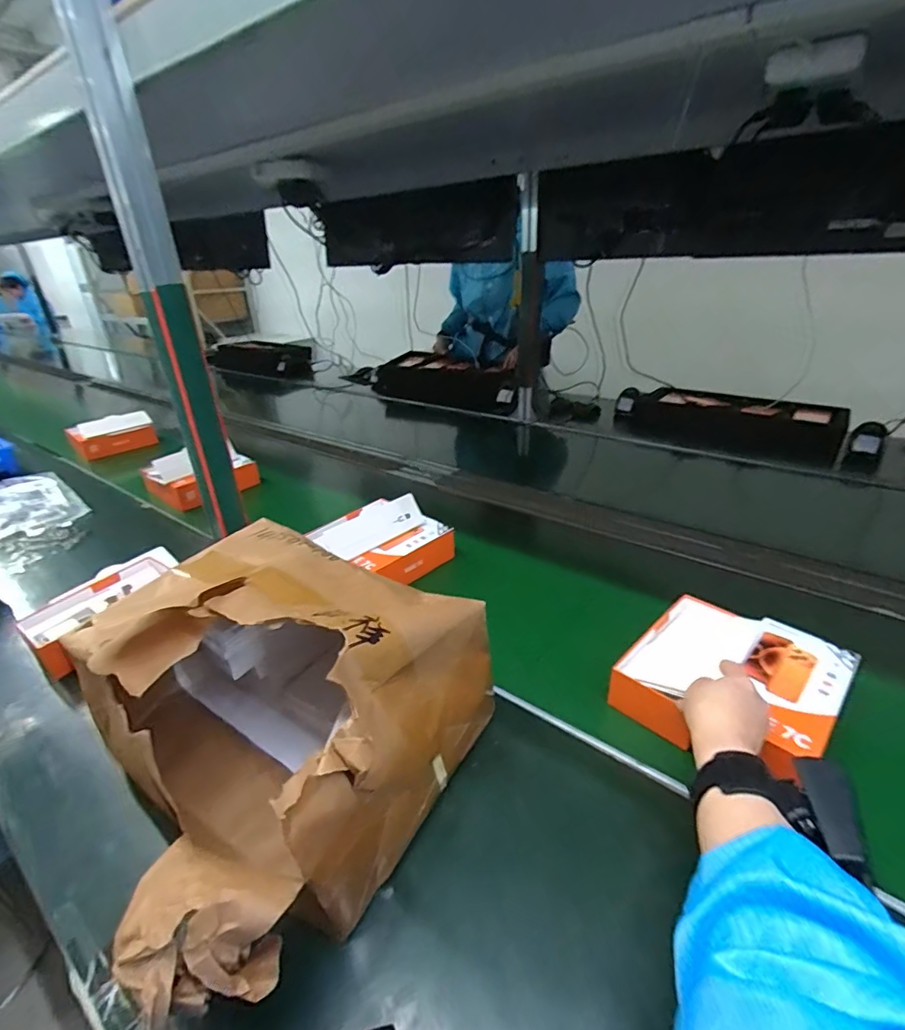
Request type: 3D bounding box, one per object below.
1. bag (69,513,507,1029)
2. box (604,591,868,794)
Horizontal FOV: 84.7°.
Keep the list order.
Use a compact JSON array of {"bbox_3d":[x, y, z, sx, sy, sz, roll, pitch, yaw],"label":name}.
[{"bbox_3d":[-0.195,0.167,0.461,0.349,0.183,0.326,14,31,30],"label":"bag"},{"bbox_3d":[0.296,0.172,0.530,0.200,0.046,0.179,-26,35,-38],"label":"box"}]

